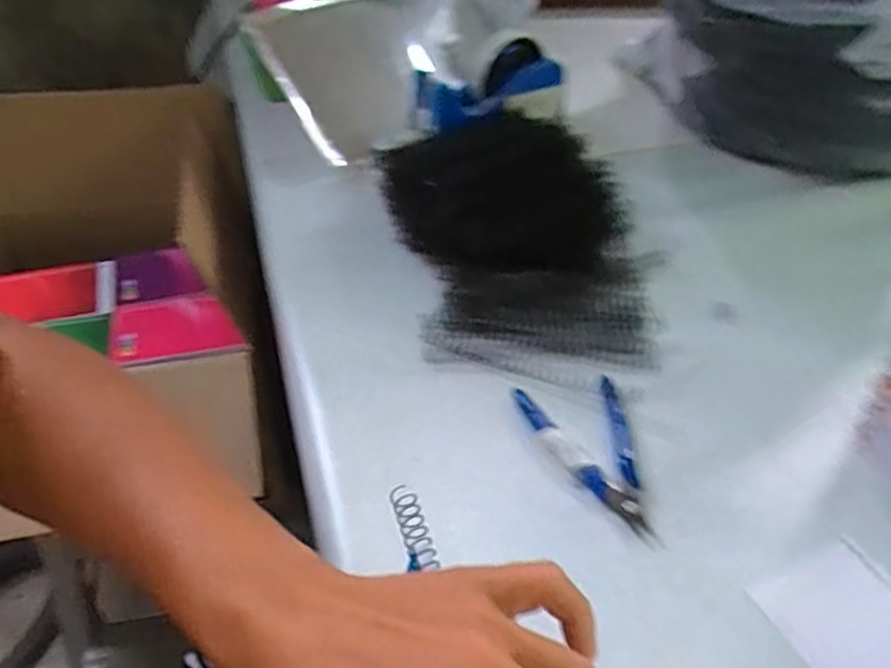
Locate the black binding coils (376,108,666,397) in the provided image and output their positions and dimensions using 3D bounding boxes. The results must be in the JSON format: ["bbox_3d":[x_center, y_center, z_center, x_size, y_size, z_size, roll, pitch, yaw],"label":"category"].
[{"bbox_3d":[0.067,-0.082,0.549,0.203,0.082,0.257,-9,45,-8],"label":"black binding coils"}]

